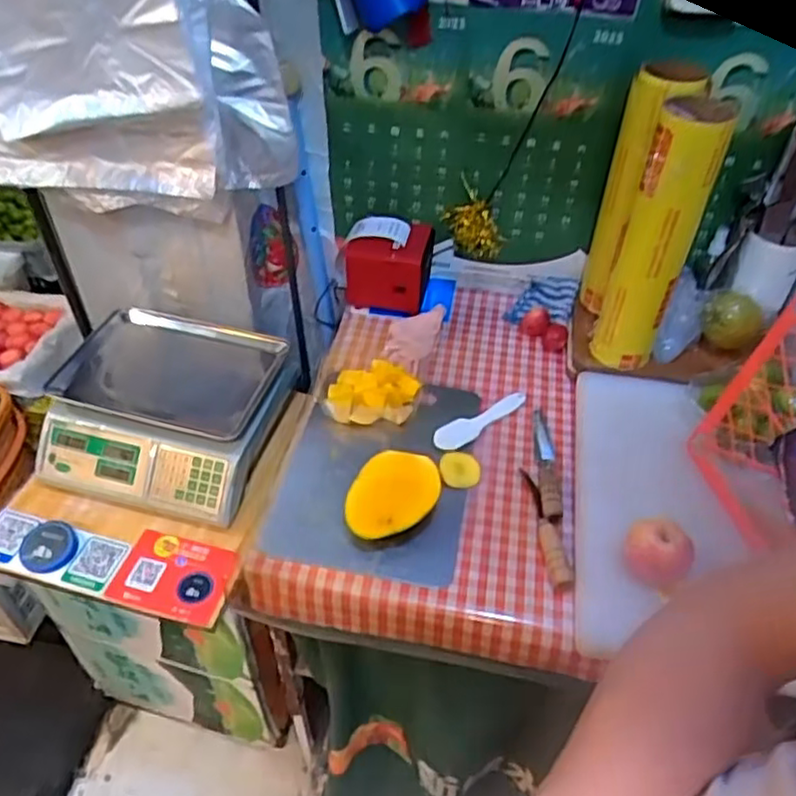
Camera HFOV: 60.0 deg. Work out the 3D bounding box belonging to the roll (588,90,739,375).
[{"bbox_3d":[0.336,-0.198,0.901,0.083,0.350,0.102,18,47,16],"label":"roll"}]

